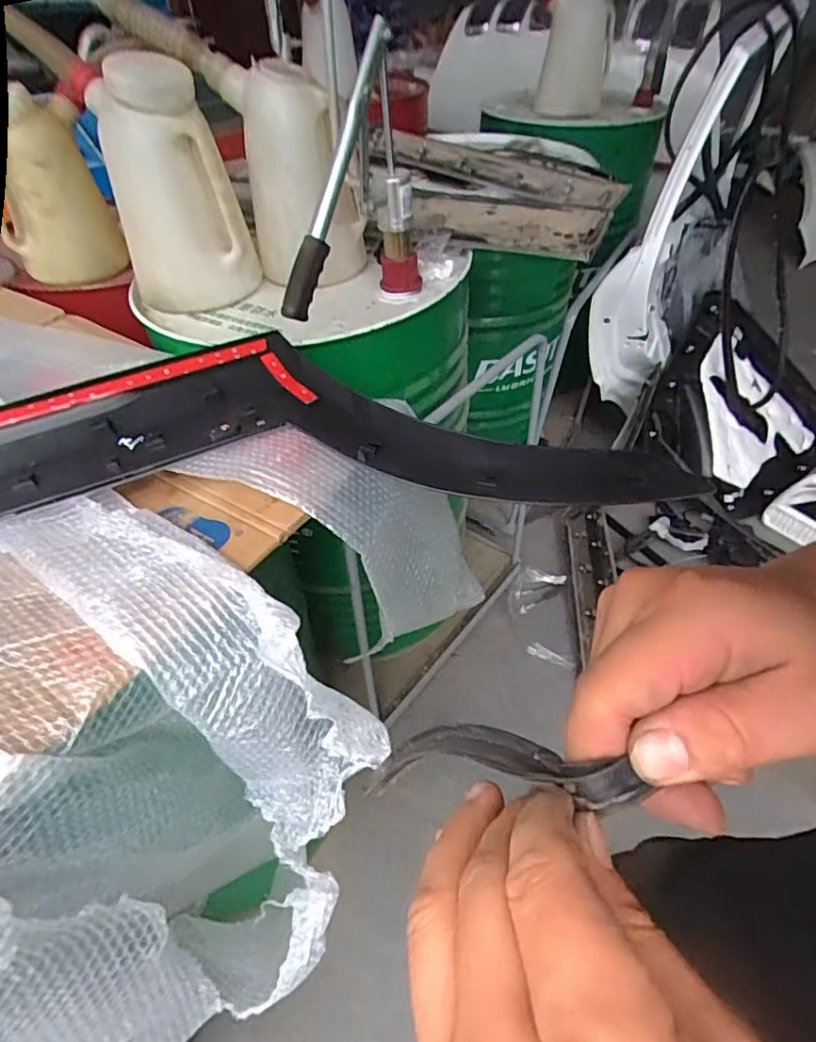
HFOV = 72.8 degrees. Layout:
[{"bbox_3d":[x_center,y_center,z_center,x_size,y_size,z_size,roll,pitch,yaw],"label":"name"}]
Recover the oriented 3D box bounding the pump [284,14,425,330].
[{"bbox_3d":[-0.072,-0.401,0.710,0.092,0.303,0.267,17,47,17],"label":"pump"}]

